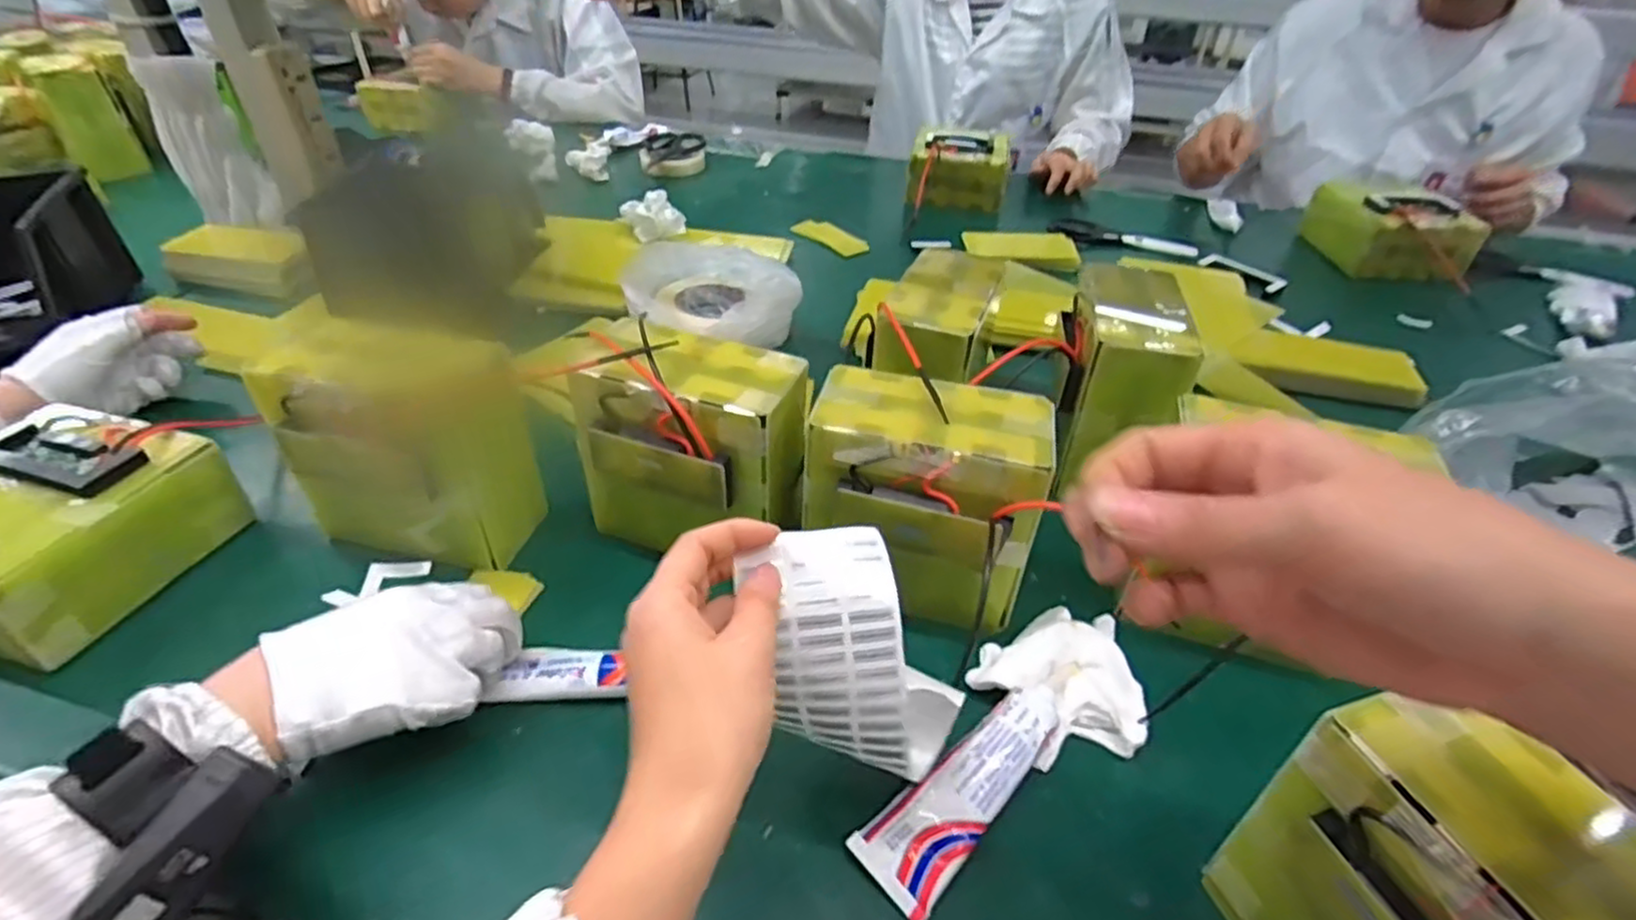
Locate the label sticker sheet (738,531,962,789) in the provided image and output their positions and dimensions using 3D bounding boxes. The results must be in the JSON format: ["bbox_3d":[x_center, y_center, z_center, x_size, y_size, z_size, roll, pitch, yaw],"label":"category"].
[{"bbox_3d":[0.014,0.094,0.344,0.090,0.108,0.070,25,44,26],"label":"label sticker sheet"}]

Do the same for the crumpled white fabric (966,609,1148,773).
[{"bbox_3d":[0.143,0.132,0.439,0.090,0.029,0.085,-6,40,-11],"label":"crumpled white fabric"}]

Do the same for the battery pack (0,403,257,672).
[{"bbox_3d":[-0.494,0.041,0.478,0.130,0.078,0.151,12,40,11],"label":"battery pack"}]

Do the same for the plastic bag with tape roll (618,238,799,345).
[{"bbox_3d":[-0.118,-0.171,0.773,0.193,0.058,0.136,16,40,15],"label":"plastic bag with tape roll"}]

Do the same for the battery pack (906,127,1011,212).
[{"bbox_3d":[0.202,-0.418,1.067,0.143,0.086,0.089,4,39,1],"label":"battery pack"}]

